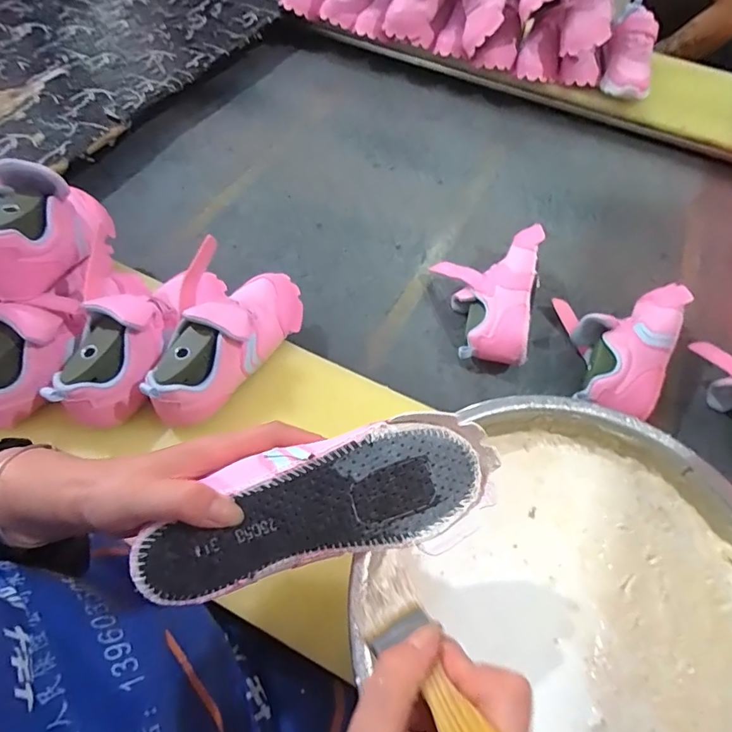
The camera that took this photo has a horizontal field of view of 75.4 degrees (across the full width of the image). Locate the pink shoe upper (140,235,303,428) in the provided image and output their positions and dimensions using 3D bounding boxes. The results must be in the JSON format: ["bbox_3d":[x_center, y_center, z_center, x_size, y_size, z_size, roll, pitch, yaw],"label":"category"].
[{"bbox_3d":[-0.147,-0.044,0.502,0.081,0.105,0.221,26,62,11],"label":"pink shoe upper"}]

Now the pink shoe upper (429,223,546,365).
[{"bbox_3d":[0.160,-0.101,0.645,0.141,0.085,0.212,16,60,6],"label":"pink shoe upper"}]

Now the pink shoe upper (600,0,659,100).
[{"bbox_3d":[0.496,-0.600,0.894,0.079,0.051,0.207,8,89,1],"label":"pink shoe upper"}]

